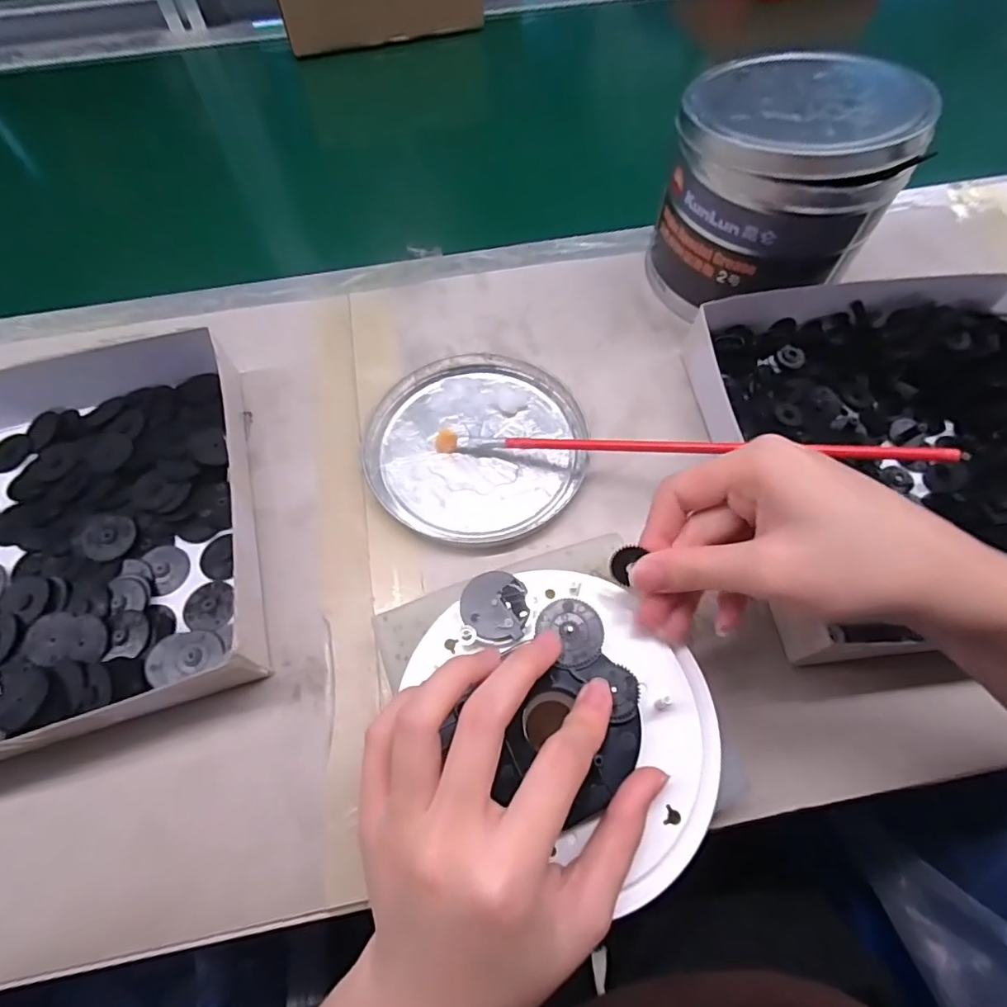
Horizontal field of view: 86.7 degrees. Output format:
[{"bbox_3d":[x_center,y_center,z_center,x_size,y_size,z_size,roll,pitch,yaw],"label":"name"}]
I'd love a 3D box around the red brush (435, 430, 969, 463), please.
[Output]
[{"bbox_3d":[0.082,-0.028,0.279,0.253,0.013,0.011,4,60,19],"label":"red brush"}]

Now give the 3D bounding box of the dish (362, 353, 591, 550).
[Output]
[{"bbox_3d":[-0.016,-0.035,0.318,0.126,0.014,0.124,-1,62,1],"label":"dish"}]

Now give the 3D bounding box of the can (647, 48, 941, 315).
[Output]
[{"bbox_3d":[0.162,-0.188,0.329,0.124,0.115,0.114,14,63,9],"label":"can"}]

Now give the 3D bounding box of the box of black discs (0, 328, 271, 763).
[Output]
[{"bbox_3d":[-0.243,0.013,0.278,0.217,0.035,0.232,-18,63,-8],"label":"box of black discs"}]

